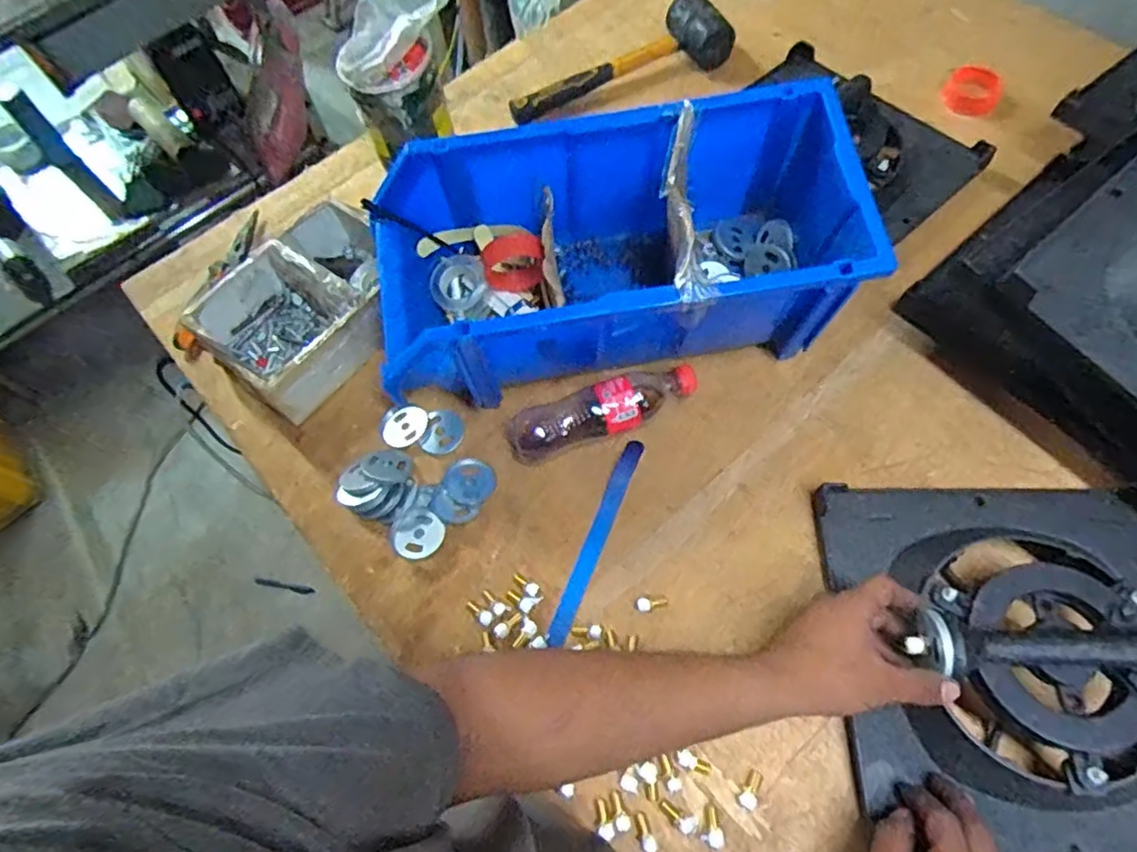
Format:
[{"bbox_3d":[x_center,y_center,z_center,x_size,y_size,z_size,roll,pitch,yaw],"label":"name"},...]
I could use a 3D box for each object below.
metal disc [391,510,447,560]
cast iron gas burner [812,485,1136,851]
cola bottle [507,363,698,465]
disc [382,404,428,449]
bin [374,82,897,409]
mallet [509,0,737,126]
[{"bbox_3d":[-0.144,0.104,0.613,0.046,0.005,0.048,1,69,-3],"label":"metal disc"},{"bbox_3d":[0.375,0.175,0.498,0.292,0.099,0.293,-1,65,3],"label":"cast iron gas burner"},{"bbox_3d":[0.034,-0.018,0.642,0.195,0.051,0.052,-19,65,-5],"label":"cola bottle"},{"bbox_3d":[-0.170,-0.002,0.664,0.046,0.010,0.042,-11,65,-2],"label":"disc"},{"bbox_3d":[0.038,-0.155,0.625,0.435,0.191,0.197,-9,65,-1],"label":"bin"},{"bbox_3d":[0.070,-0.487,0.855,0.308,0.054,0.090,-25,66,-8],"label":"mallet"}]

